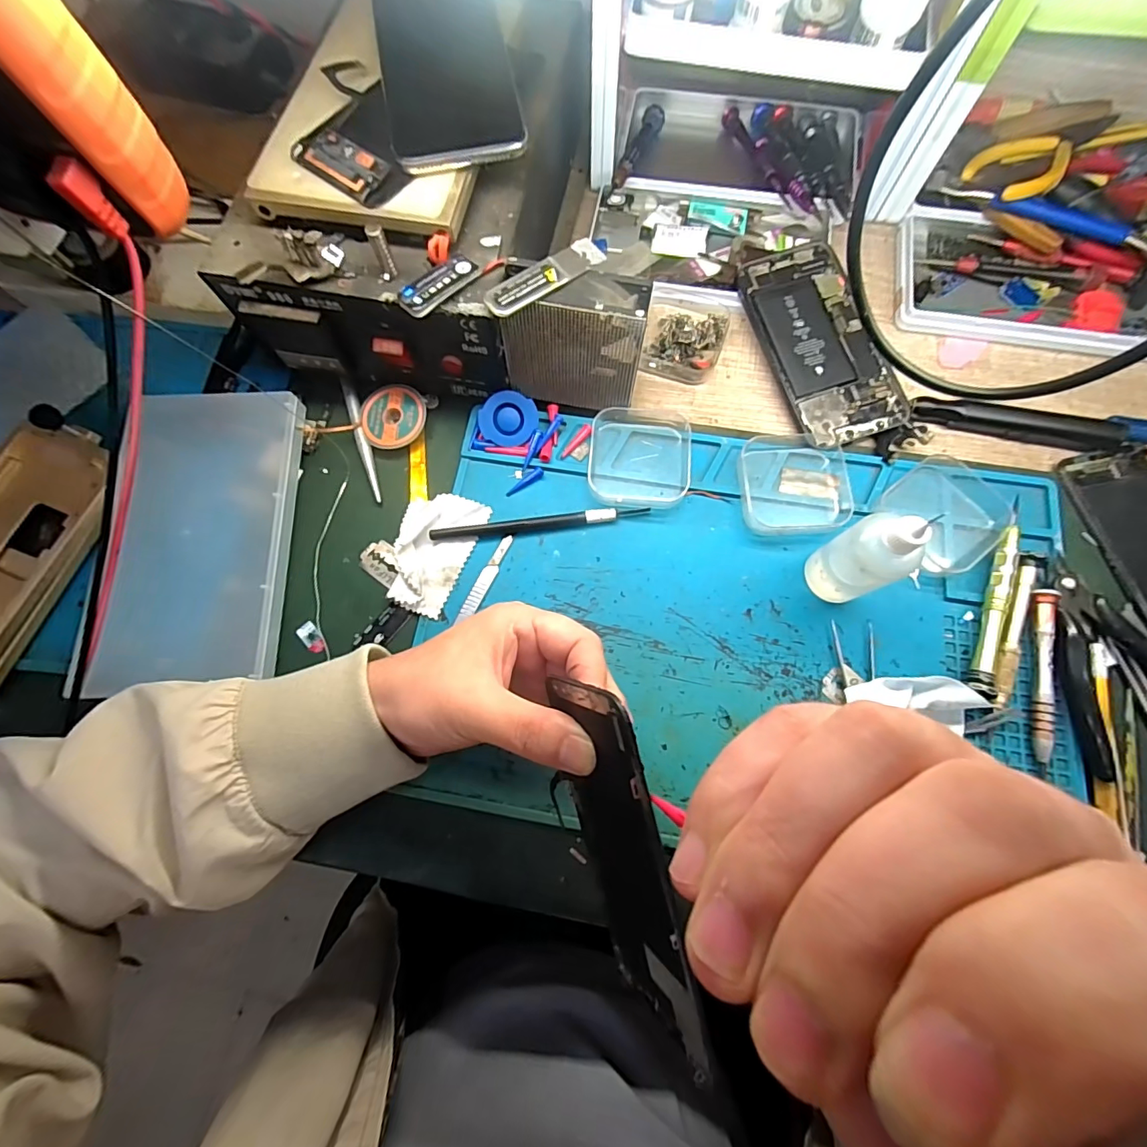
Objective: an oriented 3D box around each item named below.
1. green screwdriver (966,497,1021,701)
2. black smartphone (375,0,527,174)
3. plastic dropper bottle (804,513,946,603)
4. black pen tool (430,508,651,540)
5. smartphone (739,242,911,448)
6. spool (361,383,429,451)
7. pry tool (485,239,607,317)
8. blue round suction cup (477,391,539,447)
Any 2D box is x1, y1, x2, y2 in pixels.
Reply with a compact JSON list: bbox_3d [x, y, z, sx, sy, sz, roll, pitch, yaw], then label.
[{"bbox_3d":[0.246,0.011,0.283,0.013,0.013,0.126,20,76,7],"label":"green screwdriver"},{"bbox_3d":[-0.069,-0.277,0.267,0.068,0.009,0.136,-11,75,-1],"label":"black smartphone"},{"bbox_3d":[0.153,-0.007,0.258,0.028,0.081,0.033,-22,75,-5],"label":"plastic dropper bottle"},{"bbox_3d":[-0.021,-0.032,0.308,0.134,0.007,0.009,-6,75,0],"label":"black pen tool"},{"bbox_3d":[0.169,-0.159,0.335,0.069,0.015,0.143,-18,75,-3],"label":"smartphone"},{"bbox_3d":[-0.122,-0.106,0.328,0.044,0.013,0.044,0,75,1],"label":"spool"},{"bbox_3d":[-0.015,-0.155,0.254,0.070,0.007,0.017,-36,77,-8],"label":"pry tool"},{"bbox_3d":[-0.042,-0.101,0.318,0.036,0.004,0.036,0,105,-2],"label":"blue round suction cup"}]

